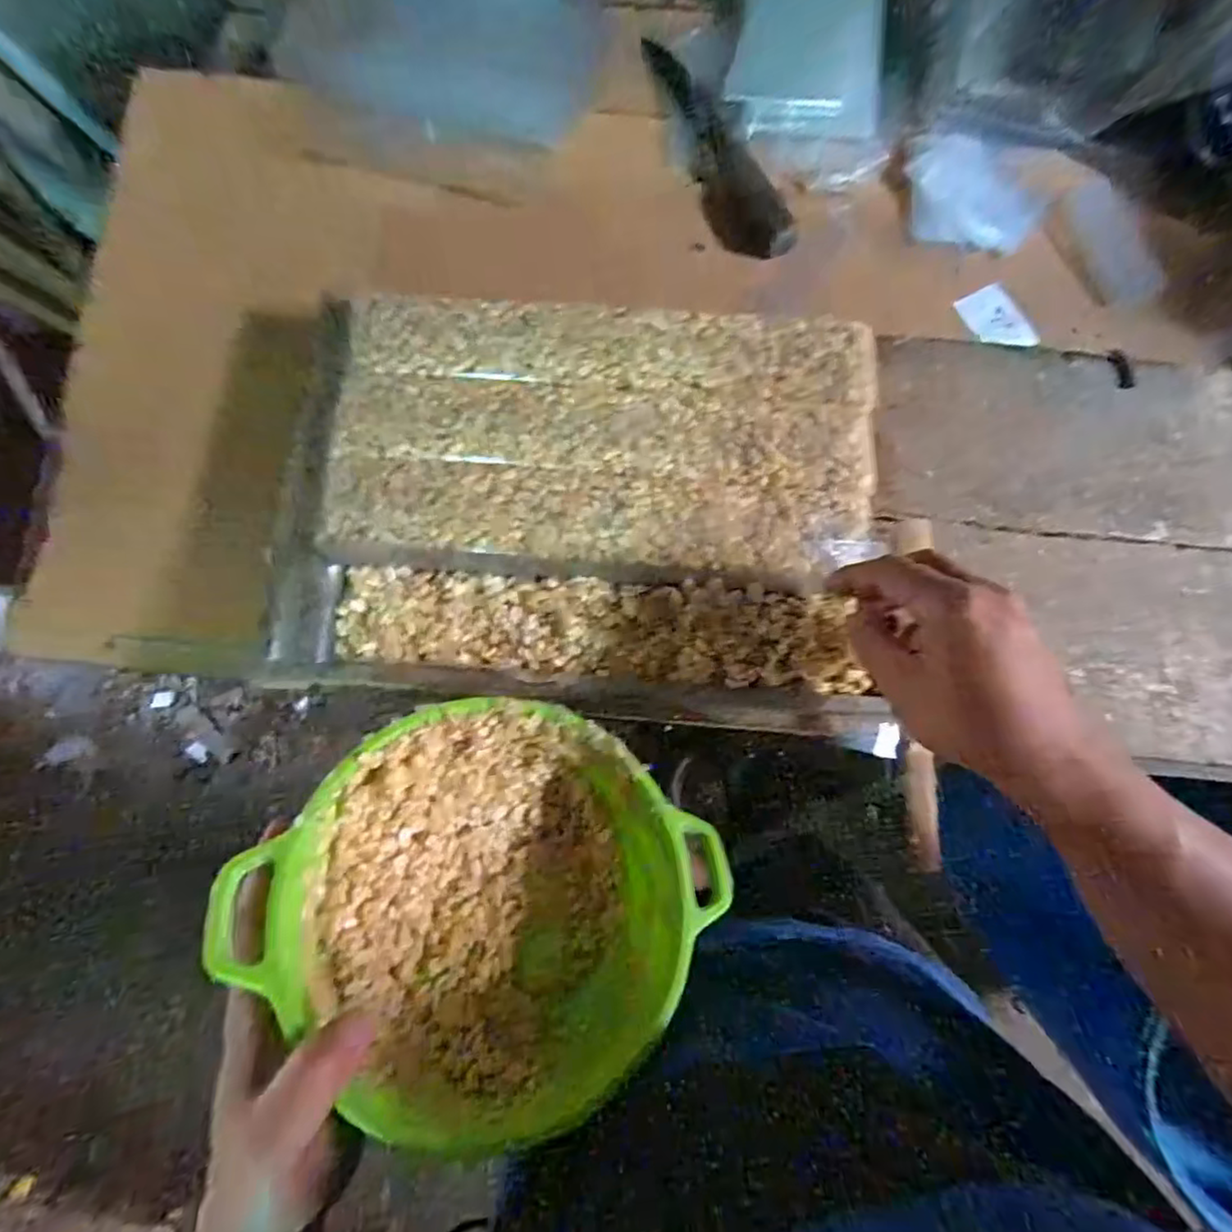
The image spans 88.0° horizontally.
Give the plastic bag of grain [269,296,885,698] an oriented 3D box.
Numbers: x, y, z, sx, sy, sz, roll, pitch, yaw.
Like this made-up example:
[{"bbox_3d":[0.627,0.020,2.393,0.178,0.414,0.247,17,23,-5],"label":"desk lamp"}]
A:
[{"bbox_3d":[-0.018,-0.090,0.428,0.379,0.033,0.260,4,84,2],"label":"plastic bag of grain"}]

